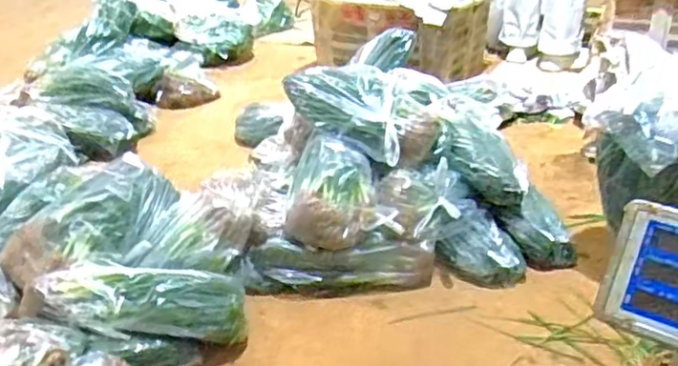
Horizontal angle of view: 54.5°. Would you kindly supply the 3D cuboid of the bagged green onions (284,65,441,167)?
[{"bbox_3d":[0.044,-0.191,1.565,0.392,0.144,0.161,27,37,15],"label":"bagged green onions"}]

